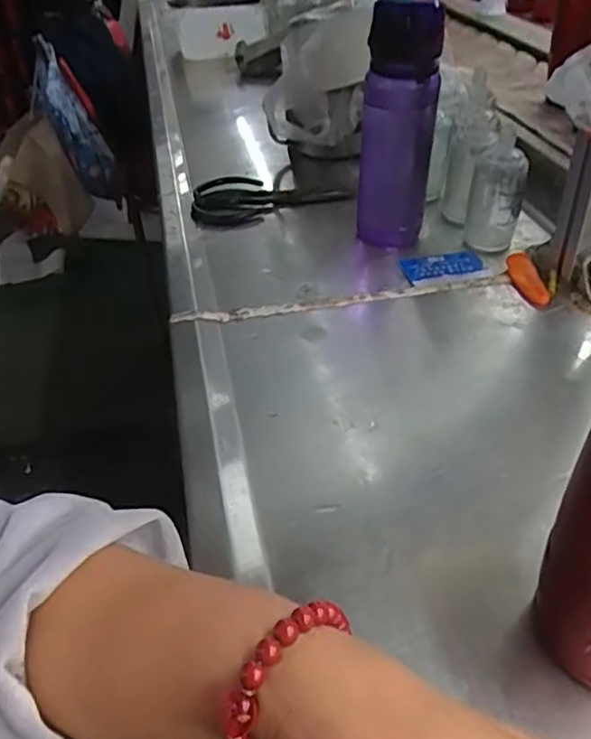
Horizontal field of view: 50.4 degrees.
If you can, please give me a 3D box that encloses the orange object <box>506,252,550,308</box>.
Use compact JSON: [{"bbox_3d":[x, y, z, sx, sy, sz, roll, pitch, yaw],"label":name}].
[{"bbox_3d":[0.228,-0.091,0.621,0.025,0.013,0.082,-3,40,2],"label":"orange object"}]

